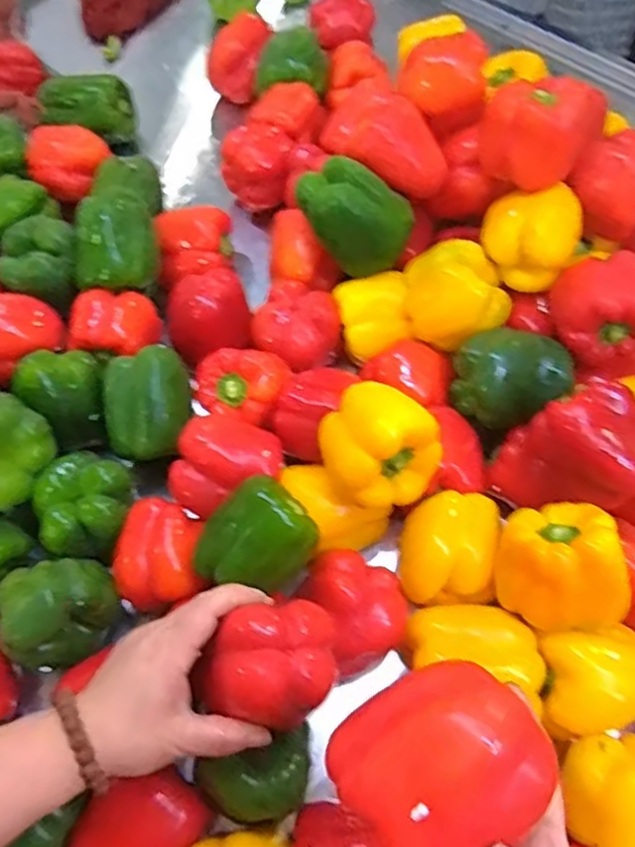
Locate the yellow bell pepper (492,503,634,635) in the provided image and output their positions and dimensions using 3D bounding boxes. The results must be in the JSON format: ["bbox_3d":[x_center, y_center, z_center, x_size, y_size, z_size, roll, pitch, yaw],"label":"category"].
[{"bbox_3d":[0.177,0.102,0.485,0.085,0.078,0.091,-6,64,-3],"label":"yellow bell pepper"}]

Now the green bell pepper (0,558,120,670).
[{"bbox_3d":[-0.202,0.142,0.514,0.084,0.067,0.071,-28,67,-13],"label":"green bell pepper"}]

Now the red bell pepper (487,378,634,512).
[{"bbox_3d":[0.207,0.025,0.526,0.102,0.101,0.085,34,68,16],"label":"red bell pepper"}]

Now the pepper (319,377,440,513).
[{"bbox_3d":[0.044,0.022,0.520,0.093,0.089,0.082,32,68,15],"label":"pepper"}]

